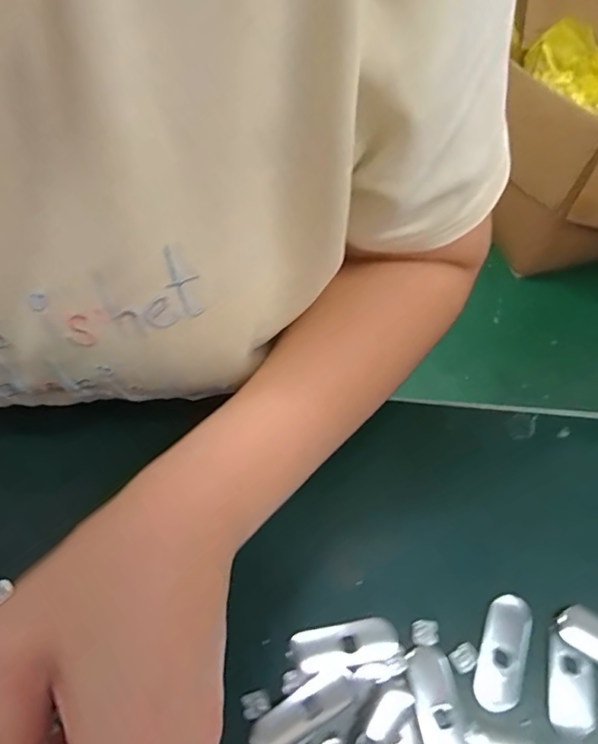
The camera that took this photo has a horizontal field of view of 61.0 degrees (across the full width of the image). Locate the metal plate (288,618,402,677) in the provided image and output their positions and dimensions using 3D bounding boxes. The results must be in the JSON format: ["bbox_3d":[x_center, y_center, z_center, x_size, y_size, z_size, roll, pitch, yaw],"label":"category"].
[{"bbox_3d":[0.022,0.131,0.244,0.049,0.004,0.018,-10,59,-6],"label":"metal plate"}]

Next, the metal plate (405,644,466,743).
[{"bbox_3d":[0.064,0.154,0.231,0.020,0.004,0.051,-9,59,-6],"label":"metal plate"}]

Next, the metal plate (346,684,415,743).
[{"bbox_3d":[0.032,0.163,0.226,0.017,0.004,0.050,32,63,18],"label":"metal plate"}]

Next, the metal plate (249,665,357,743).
[{"bbox_3d":[0.003,0.154,0.230,0.052,0.004,0.019,-31,63,-18],"label":"metal plate"}]

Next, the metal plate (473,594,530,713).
[{"bbox_3d":[0.098,0.134,0.245,0.021,0.004,0.050,16,59,10],"label":"metal plate"}]

